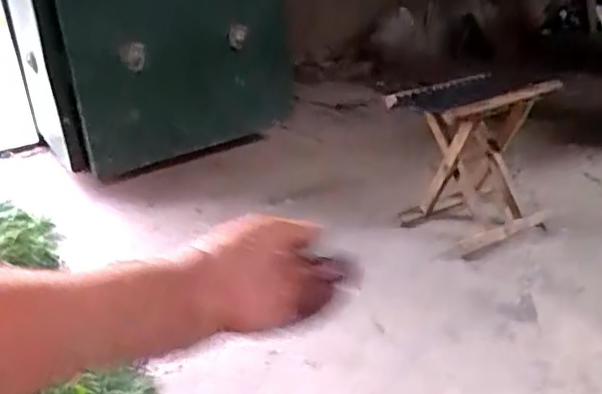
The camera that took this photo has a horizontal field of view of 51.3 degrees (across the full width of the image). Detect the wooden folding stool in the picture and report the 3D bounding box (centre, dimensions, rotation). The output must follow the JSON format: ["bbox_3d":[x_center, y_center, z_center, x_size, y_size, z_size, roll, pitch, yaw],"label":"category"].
[{"bbox_3d":[0.403,-0.093,1.508,0.342,0.364,0.311,-8,23,-4],"label":"wooden folding stool"}]

